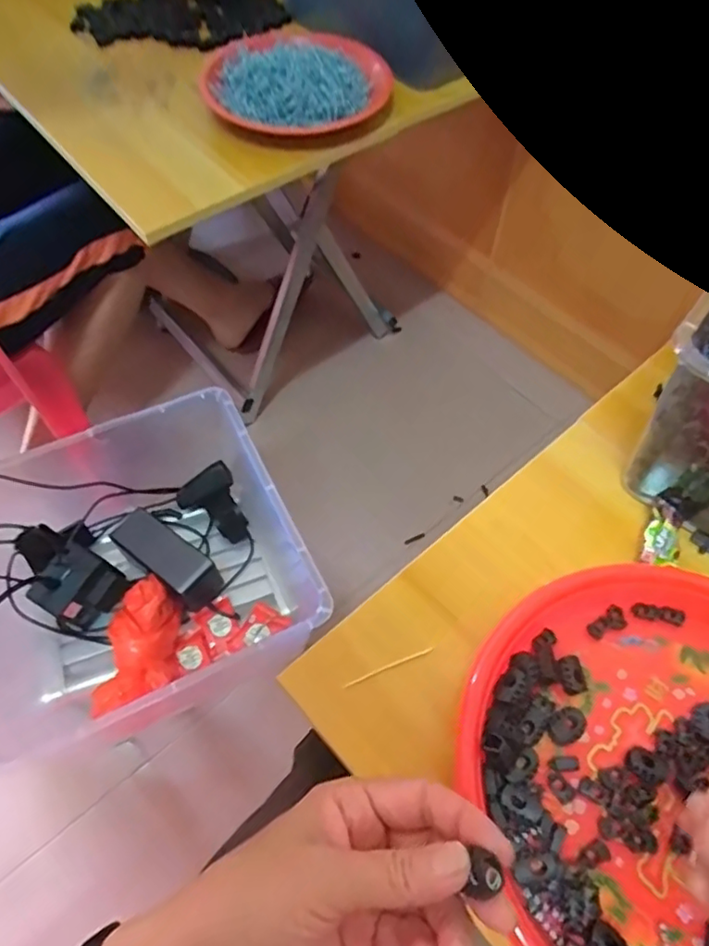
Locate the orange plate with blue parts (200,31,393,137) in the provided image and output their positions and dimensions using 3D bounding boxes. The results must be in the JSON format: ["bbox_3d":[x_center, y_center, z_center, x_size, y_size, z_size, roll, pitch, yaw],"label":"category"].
[{"bbox_3d":[-0.067,-0.419,0.643,0.200,0.033,0.162,10,58,5],"label":"orange plate with blue parts"}]

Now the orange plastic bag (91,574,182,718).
[{"bbox_3d":[-0.214,0.176,0.610,0.068,0.057,0.129,-1,57,-2],"label":"orange plastic bag"}]

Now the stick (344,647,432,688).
[{"bbox_3d":[0.021,0.118,0.370,0.059,0.004,0.004,-19,60,-13],"label":"stick"}]

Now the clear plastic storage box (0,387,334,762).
[{"bbox_3d":[-0.231,0.115,0.627,0.333,0.162,0.293,-25,61,-16],"label":"clear plastic storage box"}]

